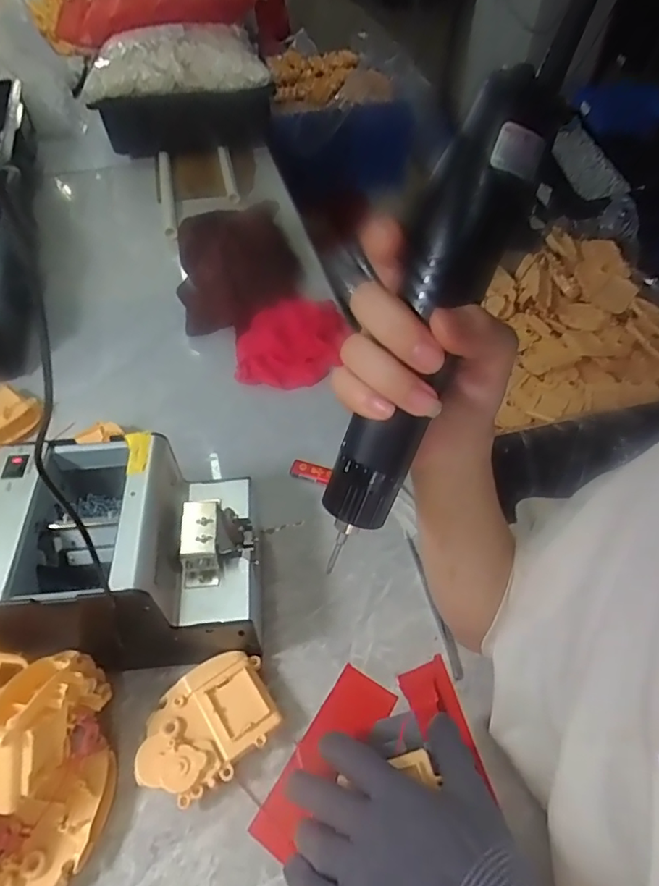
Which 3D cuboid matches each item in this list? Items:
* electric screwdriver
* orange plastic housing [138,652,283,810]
[{"bbox_3d":[0.042,-0.048,0.232,0.036,0.202,0.038,24,11,17],"label":"electric screwdriver"},{"bbox_3d":[-0.087,0.206,0.383,0.104,0.037,0.074,-34,59,-24],"label":"orange plastic housing"}]

